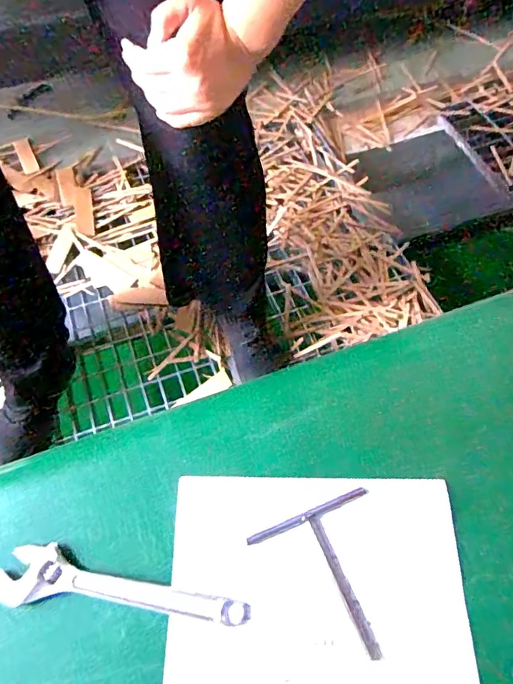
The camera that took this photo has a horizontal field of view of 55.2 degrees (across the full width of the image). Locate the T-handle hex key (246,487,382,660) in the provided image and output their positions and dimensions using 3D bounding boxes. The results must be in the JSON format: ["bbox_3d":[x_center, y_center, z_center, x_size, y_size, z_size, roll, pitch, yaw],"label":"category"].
[{"bbox_3d":[0.083,0.245,0.504,0.134,0.012,0.147,-20,62,-12],"label":"T-handle hex key"}]

